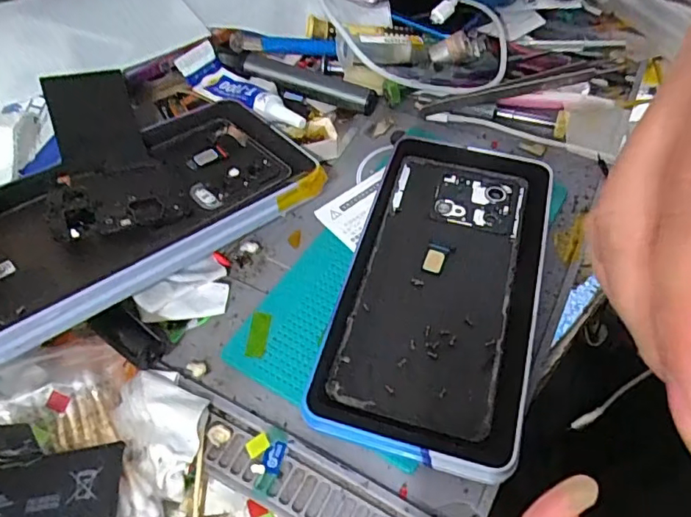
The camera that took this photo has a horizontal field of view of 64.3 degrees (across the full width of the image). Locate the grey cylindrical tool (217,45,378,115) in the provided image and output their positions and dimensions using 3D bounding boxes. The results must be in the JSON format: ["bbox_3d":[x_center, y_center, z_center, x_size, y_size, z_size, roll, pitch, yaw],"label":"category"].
[{"bbox_3d":[-0.035,-0.126,0.386,0.115,0.022,0.016,15,56,11],"label":"grey cylindrical tool"}]

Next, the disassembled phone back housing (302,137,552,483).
[{"bbox_3d":[0.051,0.010,0.289,0.097,0.012,0.189,14,56,10],"label":"disassembled phone back housing"}]

